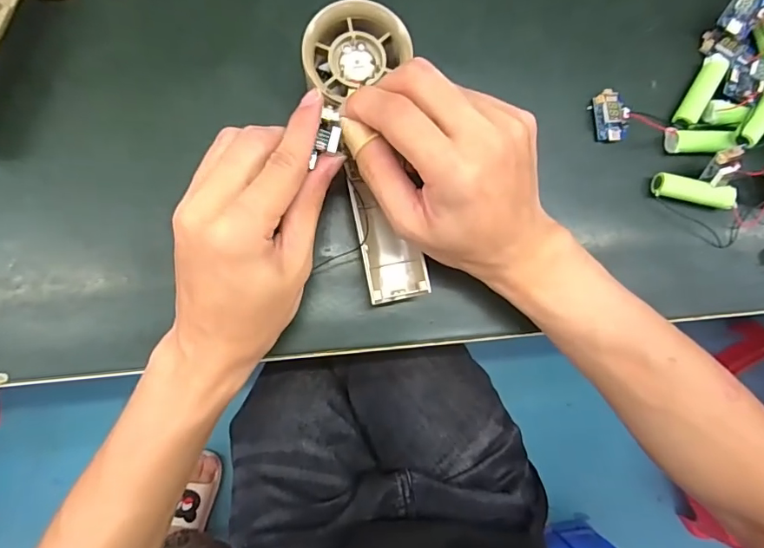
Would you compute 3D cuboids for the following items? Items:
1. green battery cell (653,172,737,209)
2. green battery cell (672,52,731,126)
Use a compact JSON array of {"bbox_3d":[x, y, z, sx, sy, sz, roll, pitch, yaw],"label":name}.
[{"bbox_3d":[0.203,-0.055,0.316,0.052,0.015,0.018,10,85,-5],"label":"green battery cell"},{"bbox_3d":[0.210,-0.121,0.316,0.012,0.013,0.047,27,84,-3],"label":"green battery cell"}]

